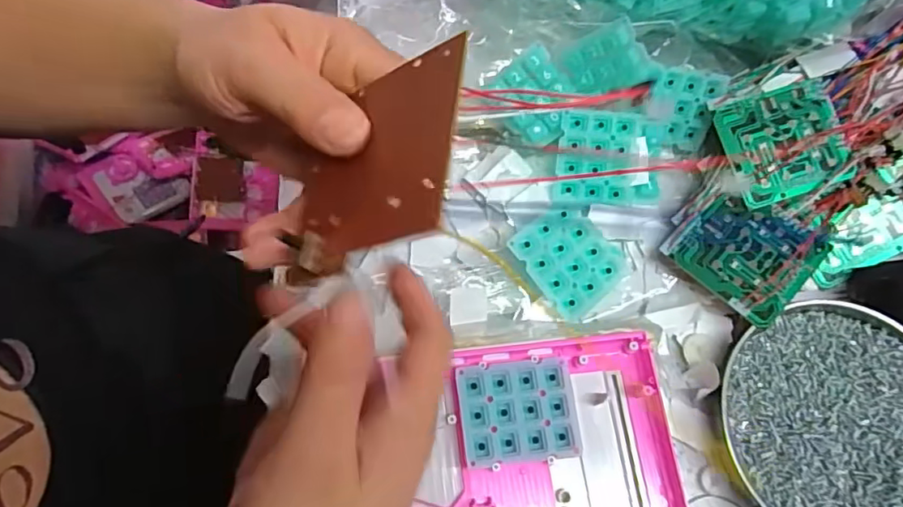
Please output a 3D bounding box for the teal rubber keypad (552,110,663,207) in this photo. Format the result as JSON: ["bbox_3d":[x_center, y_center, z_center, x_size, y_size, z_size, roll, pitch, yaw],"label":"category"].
[{"bbox_3d":[0.102,-0.060,0.362,0.069,0.014,0.056,2,100,-9],"label":"teal rubber keypad"}]

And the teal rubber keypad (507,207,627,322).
[{"bbox_3d":[0.069,0.003,0.330,0.050,0.004,0.059,-38,90,-14],"label":"teal rubber keypad"}]

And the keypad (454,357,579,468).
[{"bbox_3d":[0.034,0.083,0.297,0.058,0.012,0.048,-6,71,-3],"label":"keypad"}]

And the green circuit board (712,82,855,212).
[{"bbox_3d":[0.207,-0.068,0.354,0.067,0.004,0.068,-16,82,2],"label":"green circuit board"}]

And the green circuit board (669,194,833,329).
[{"bbox_3d":[0.180,-0.001,0.341,0.069,0.007,0.071,-43,72,-12],"label":"green circuit board"}]

